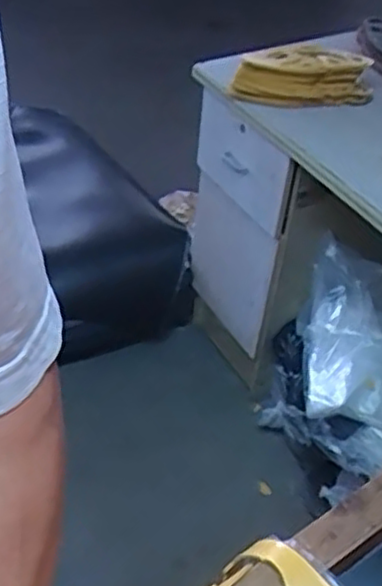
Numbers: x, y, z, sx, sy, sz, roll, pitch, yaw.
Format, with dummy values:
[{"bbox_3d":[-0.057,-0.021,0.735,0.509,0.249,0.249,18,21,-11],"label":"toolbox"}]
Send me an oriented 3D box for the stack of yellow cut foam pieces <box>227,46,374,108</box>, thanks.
[{"bbox_3d":[0.212,-0.397,1.314,0.255,0.082,0.115,-12,45,-18],"label":"stack of yellow cut foam pieces"}]

